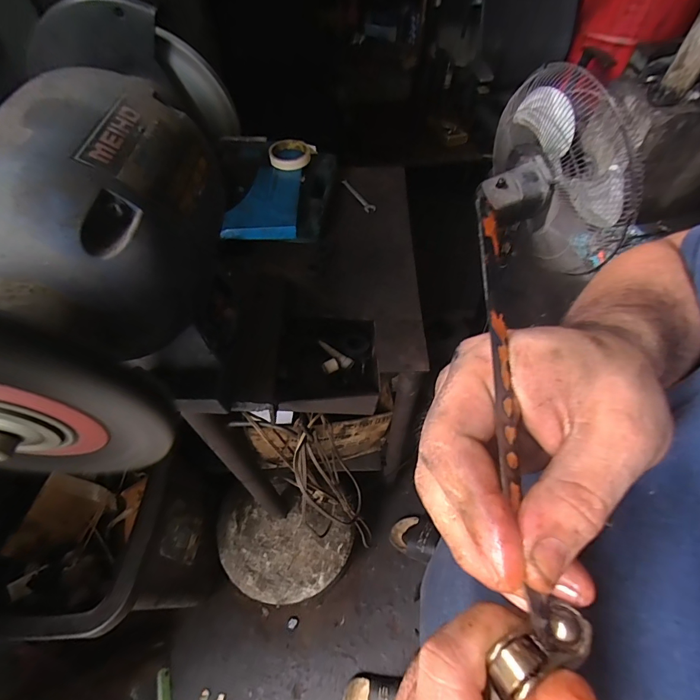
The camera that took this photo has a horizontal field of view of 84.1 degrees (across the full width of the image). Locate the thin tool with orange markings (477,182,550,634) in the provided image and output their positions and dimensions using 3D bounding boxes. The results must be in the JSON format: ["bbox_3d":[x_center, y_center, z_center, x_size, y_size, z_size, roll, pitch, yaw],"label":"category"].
[{"bbox_3d":[0.055,0.016,0.135,0.008,0.005,0.145,-3,77,3],"label":"thin tool with orange markings"}]

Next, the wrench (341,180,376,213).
[{"bbox_3d":[0.021,-0.372,0.937,0.024,0.007,0.131,-25,59,-16],"label":"wrench"}]

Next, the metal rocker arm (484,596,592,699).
[{"bbox_3d":[0.057,0.094,0.120,0.040,0.012,0.015,-32,63,-12],"label":"metal rocker arm"}]

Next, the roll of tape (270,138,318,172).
[{"bbox_3d":[-0.132,-0.442,0.870,0.090,0.026,0.096,0,55,0],"label":"roll of tape"}]

